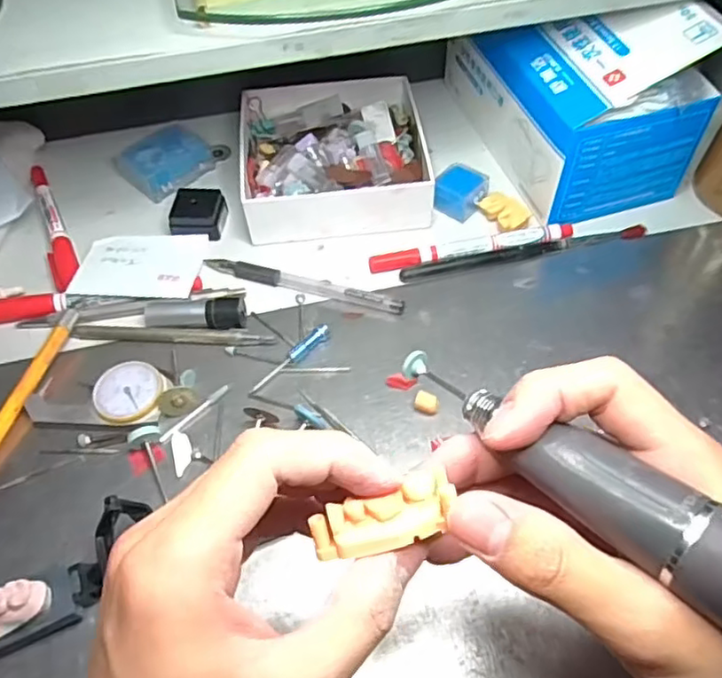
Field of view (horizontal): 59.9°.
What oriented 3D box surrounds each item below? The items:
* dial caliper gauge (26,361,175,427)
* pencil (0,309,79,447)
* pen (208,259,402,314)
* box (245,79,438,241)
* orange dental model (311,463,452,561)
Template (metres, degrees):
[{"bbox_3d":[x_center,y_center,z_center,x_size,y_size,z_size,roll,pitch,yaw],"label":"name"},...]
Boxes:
[{"bbox_3d":[-0.146,0.030,0.349,0.075,0.011,0.039,4,55,5],"label":"dial caliper gauge"},{"bbox_3d":[-0.192,0.035,0.350,0.012,0.012,0.126,13,56,11],"label":"pencil"},{"bbox_3d":[-0.037,-0.036,0.399,0.132,0.007,0.013,15,56,12],"label":"pen"},{"bbox_3d":[-0.020,-0.134,0.450,0.126,0.035,0.137,-5,54,-1],"label":"box"},{"bbox_3d":[0.007,0.055,0.191,0.042,0.012,0.018,-18,86,-6],"label":"orange dental model"}]

